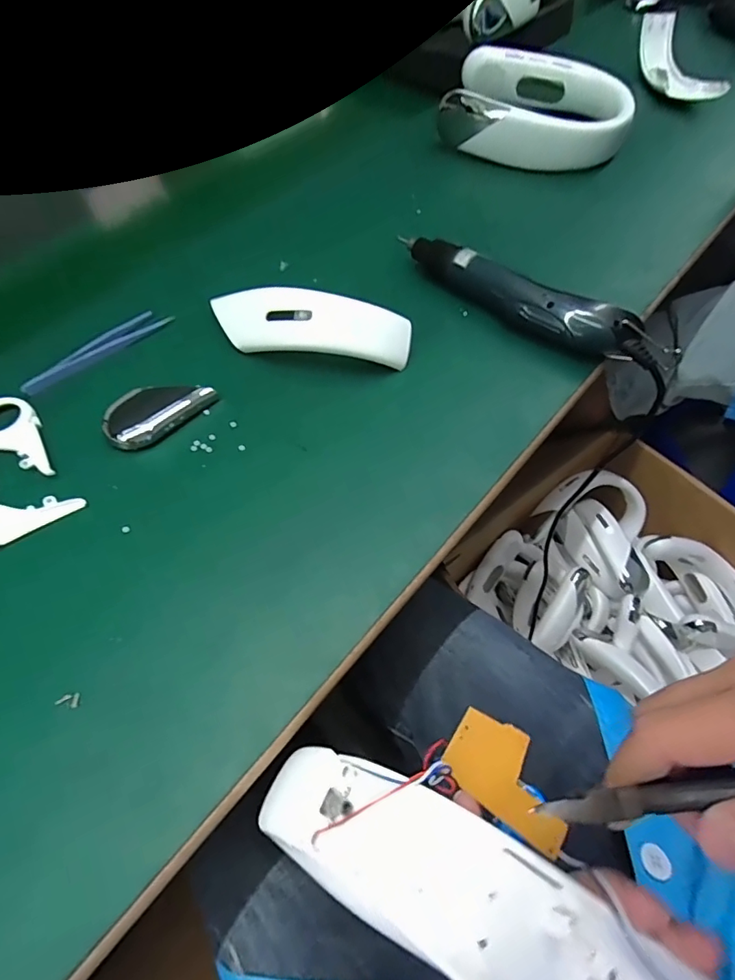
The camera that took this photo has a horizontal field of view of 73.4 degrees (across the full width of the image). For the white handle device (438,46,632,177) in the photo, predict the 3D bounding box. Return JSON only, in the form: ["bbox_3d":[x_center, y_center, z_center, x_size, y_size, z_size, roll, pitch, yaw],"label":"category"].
[{"bbox_3d":[0.193,-0.437,0.576,0.209,0.063,0.162,21,61,11],"label":"white handle device"}]

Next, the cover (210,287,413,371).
[{"bbox_3d":[-0.050,-0.129,0.383,0.167,0.045,0.045,11,60,6],"label":"cover"}]

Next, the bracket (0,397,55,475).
[{"bbox_3d":[-0.260,-0.036,0.357,0.045,0.004,0.089,-32,65,-18],"label":"bracket"}]

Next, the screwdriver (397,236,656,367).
[{"bbox_3d":[0.123,-0.161,0.416,0.227,0.044,0.034,36,65,18],"label":"screwdriver"}]

